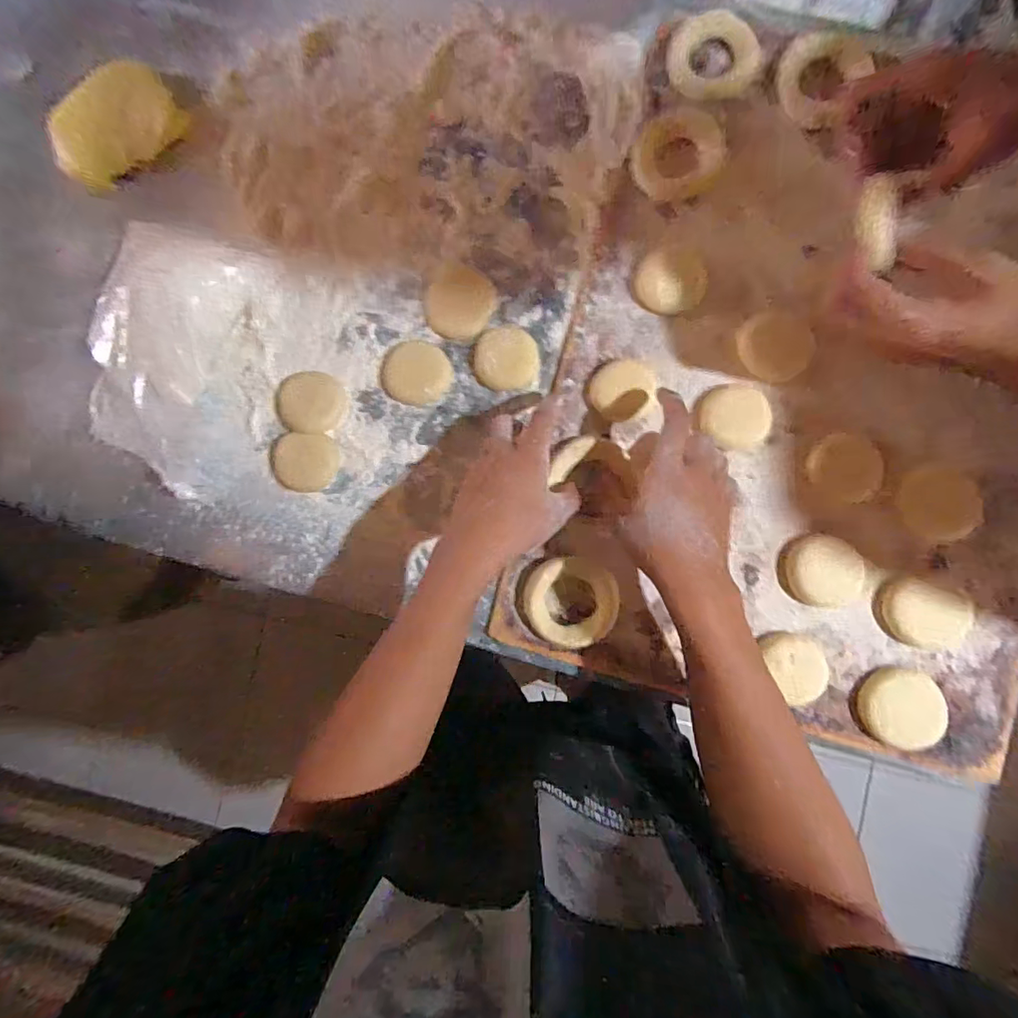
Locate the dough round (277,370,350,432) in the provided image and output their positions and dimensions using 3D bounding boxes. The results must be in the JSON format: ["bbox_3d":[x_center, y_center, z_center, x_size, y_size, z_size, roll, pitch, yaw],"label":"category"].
[{"bbox_3d":[-0.183,-0.099,0.483,0.061,0.011,0.056,0,88,5],"label":"dough round"}]

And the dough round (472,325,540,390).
[{"bbox_3d":[-0.003,-0.138,0.472,0.059,0.014,0.058,0,88,5],"label":"dough round"}]

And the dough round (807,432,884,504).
[{"bbox_3d":[0.285,-0.036,0.440,0.057,0.011,0.050,34,91,5],"label":"dough round"}]

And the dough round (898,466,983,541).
[{"bbox_3d":[0.349,-0.004,0.423,0.060,0.011,0.057,0,88,5],"label":"dough round"}]

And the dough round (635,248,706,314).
[{"bbox_3d":[0.143,-0.200,0.459,0.061,0.010,0.055,-7,87,5],"label":"dough round"}]

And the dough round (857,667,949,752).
[{"bbox_3d":[0.313,0.158,0.415,0.061,0.011,0.058,0,88,5],"label":"dough round"}]

